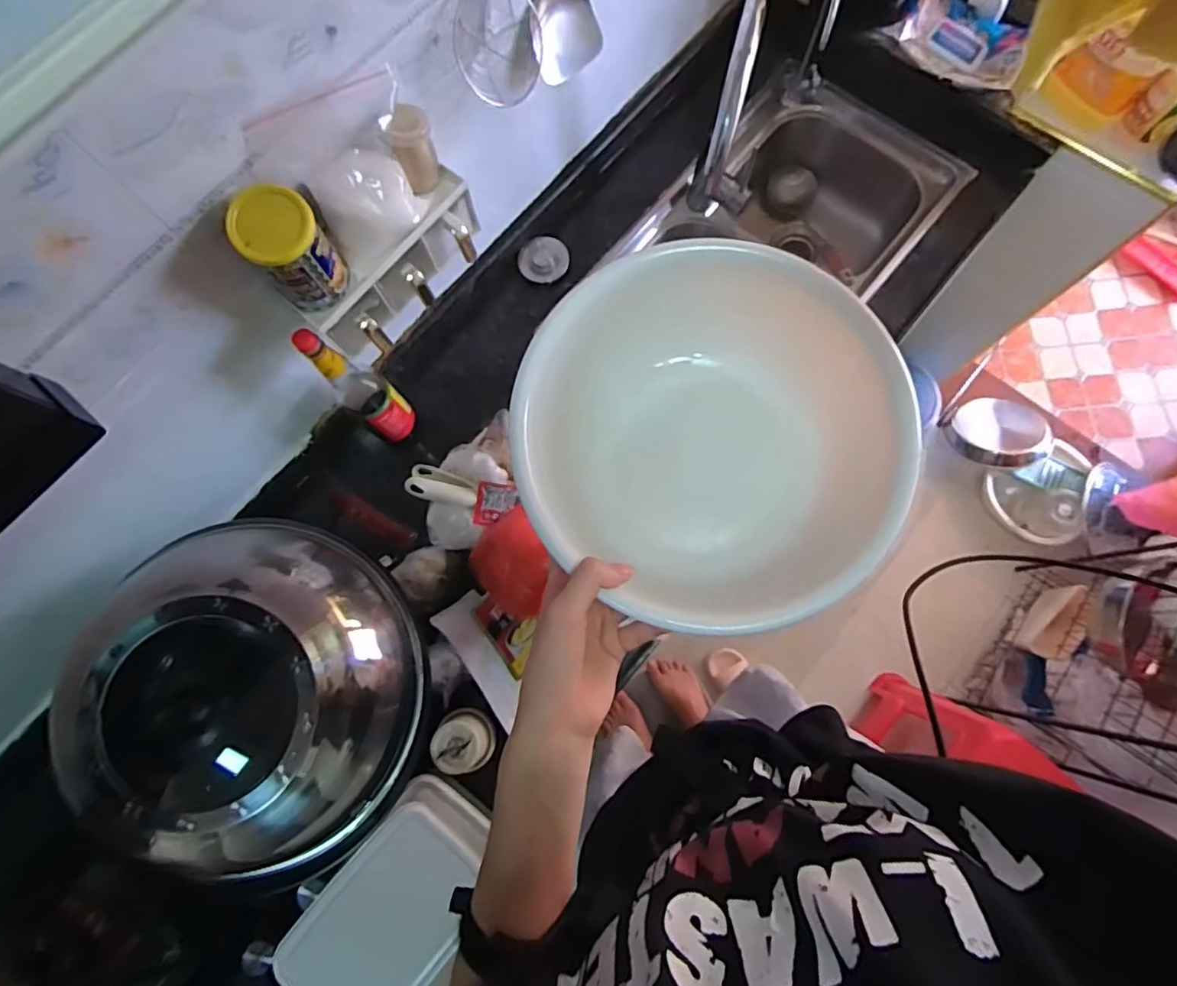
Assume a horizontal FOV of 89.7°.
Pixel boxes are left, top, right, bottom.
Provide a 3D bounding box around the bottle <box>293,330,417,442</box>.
[{"bbox_3d":[-0.292,-0.137,0.760,0.053,0.252,0.058,35,80,9],"label":"bottle"}]

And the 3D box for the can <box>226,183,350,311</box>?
[{"bbox_3d":[-0.290,-0.235,0.586,0.069,0.120,0.063,0,76,2],"label":"can"}]

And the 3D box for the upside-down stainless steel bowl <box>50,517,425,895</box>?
[{"bbox_3d":[-0.371,0.230,0.658,0.341,0.174,0.379,1,76,2],"label":"upside-down stainless steel bowl"}]

